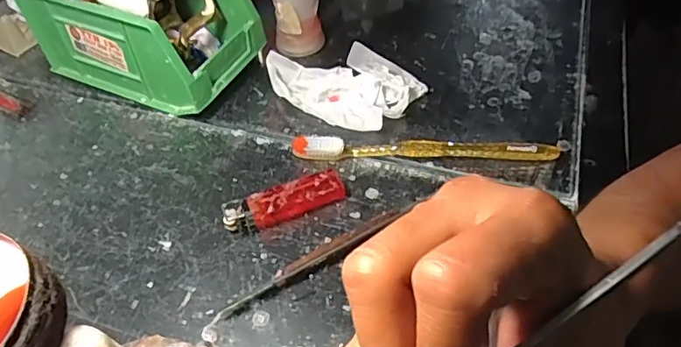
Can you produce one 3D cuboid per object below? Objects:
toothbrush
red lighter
[{"bbox_3d":[0.060,-0.018,0.384,0.186,0.021,0.013,0,49,3],"label":"toothbrush"},{"bbox_3d":[-0.038,0.020,0.362,0.081,0.015,0.022,-18,51,-12],"label":"red lighter"}]

